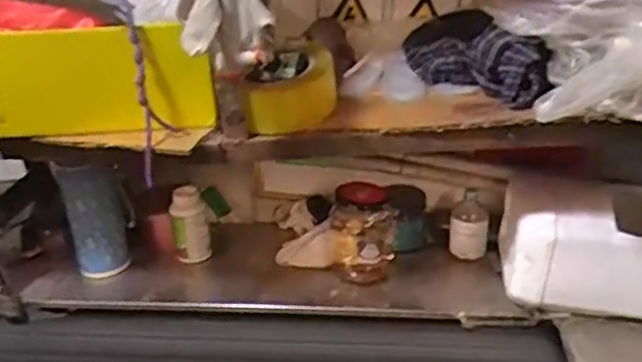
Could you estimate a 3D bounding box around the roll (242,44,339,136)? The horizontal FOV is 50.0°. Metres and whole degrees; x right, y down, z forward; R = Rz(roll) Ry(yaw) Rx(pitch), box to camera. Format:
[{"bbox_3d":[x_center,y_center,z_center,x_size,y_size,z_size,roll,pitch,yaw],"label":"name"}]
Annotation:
[{"bbox_3d":[-0.031,-0.100,0.763,0.096,0.072,0.096,-2,28,4],"label":"roll"}]

